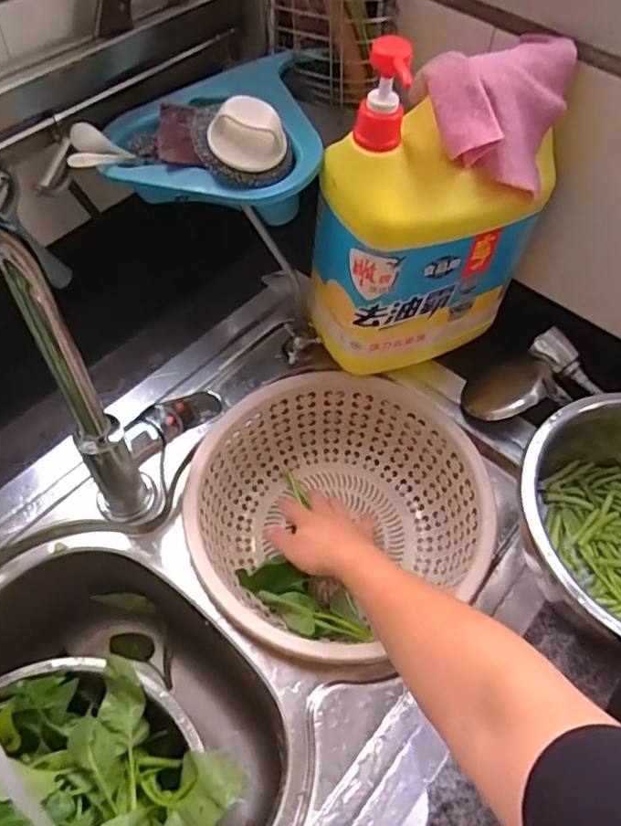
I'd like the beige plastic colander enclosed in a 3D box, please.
[{"bbox_3d":[0.023,0.105,0.644,0.292,0.113,0.281,2,56,-3],"label":"beige plastic colander"}]

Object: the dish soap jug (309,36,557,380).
[{"bbox_3d":[0.110,-0.174,0.579,0.189,0.289,0.108,-21,60,-17],"label":"dish soap jug"}]

